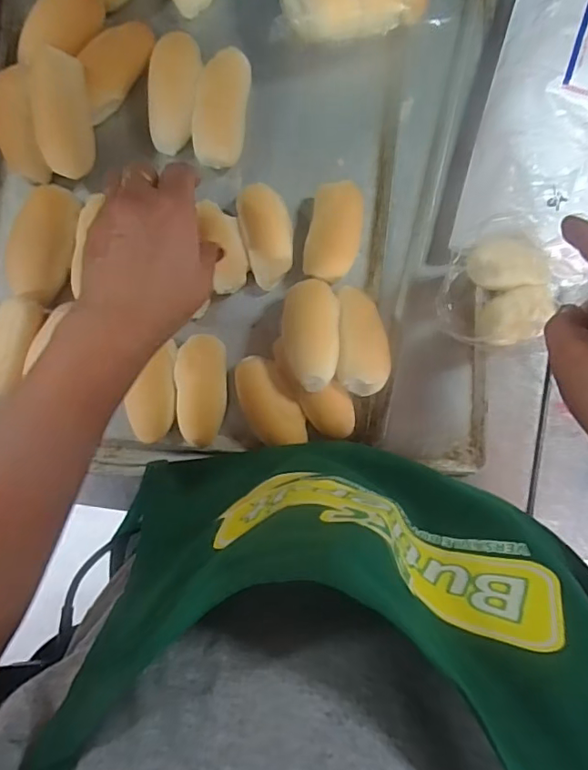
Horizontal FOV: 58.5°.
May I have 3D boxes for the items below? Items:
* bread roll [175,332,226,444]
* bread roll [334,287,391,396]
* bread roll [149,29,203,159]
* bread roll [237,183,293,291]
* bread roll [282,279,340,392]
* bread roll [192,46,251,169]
[{"bbox_3d":[-0.073,0.005,0.420,0.038,0.027,0.085,-2,90,-1],"label":"bread roll"},{"bbox_3d":[0.053,-0.035,0.420,0.039,0.045,0.083,0,90,-1],"label":"bread roll"},{"bbox_3d":[-0.094,-0.230,0.415,0.039,0.026,0.086,10,90,-1],"label":"bread roll"},{"bbox_3d":[-0.021,-0.120,0.421,0.037,0.032,0.077,-14,90,-1],"label":"bread roll"},{"bbox_3d":[0.013,-0.038,0.398,0.042,0.026,0.082,0,90,-1],"label":"bread roll"},{"bbox_3d":[-0.058,-0.219,0.419,0.039,0.032,0.085,8,90,-1],"label":"bread roll"}]

